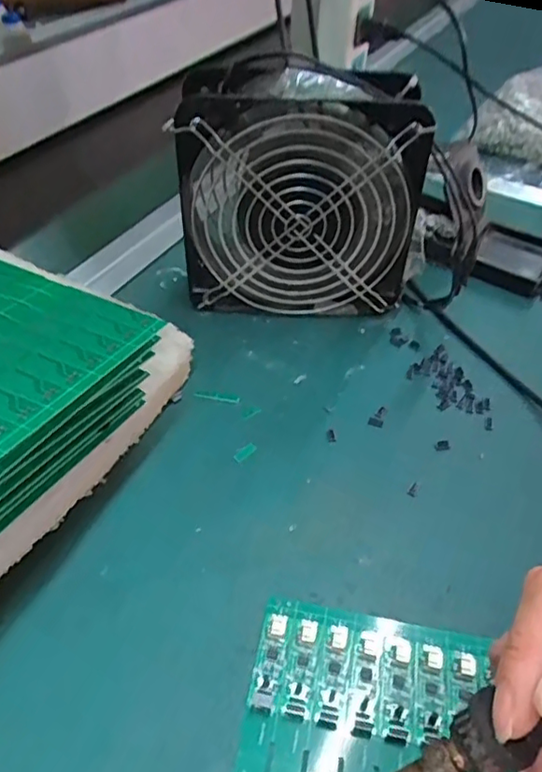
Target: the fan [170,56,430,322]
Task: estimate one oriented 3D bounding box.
[{"bbox_3d":[0.019,-0.124,0.396,0.150,0.152,0.059,1,45,-2],"label":"fan"}]

